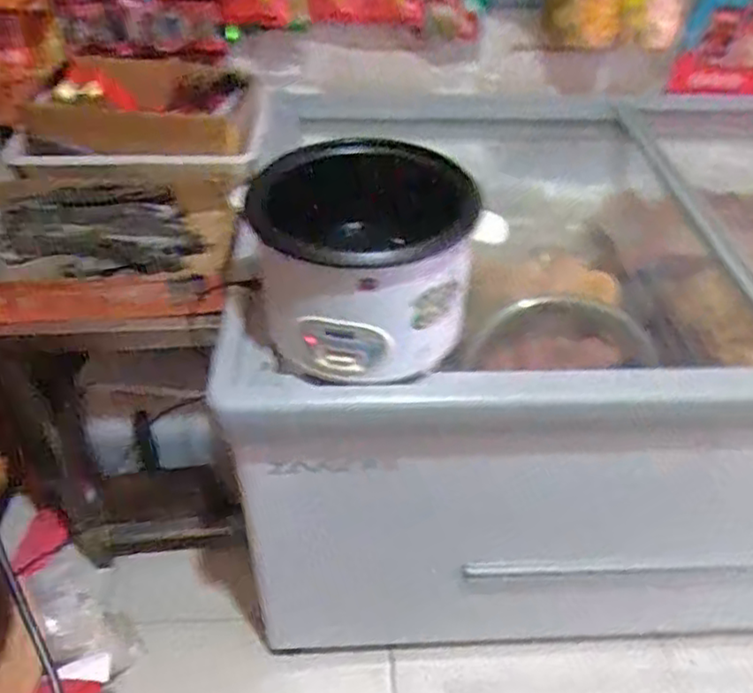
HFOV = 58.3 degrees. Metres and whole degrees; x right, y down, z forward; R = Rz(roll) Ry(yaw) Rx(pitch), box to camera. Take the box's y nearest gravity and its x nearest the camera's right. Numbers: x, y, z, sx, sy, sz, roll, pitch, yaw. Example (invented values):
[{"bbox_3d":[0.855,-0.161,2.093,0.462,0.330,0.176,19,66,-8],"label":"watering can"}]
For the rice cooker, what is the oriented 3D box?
[{"bbox_3d":[-0.014,-0.124,0.960,0.307,0.209,0.293,-10,45,-13],"label":"rice cooker"}]

